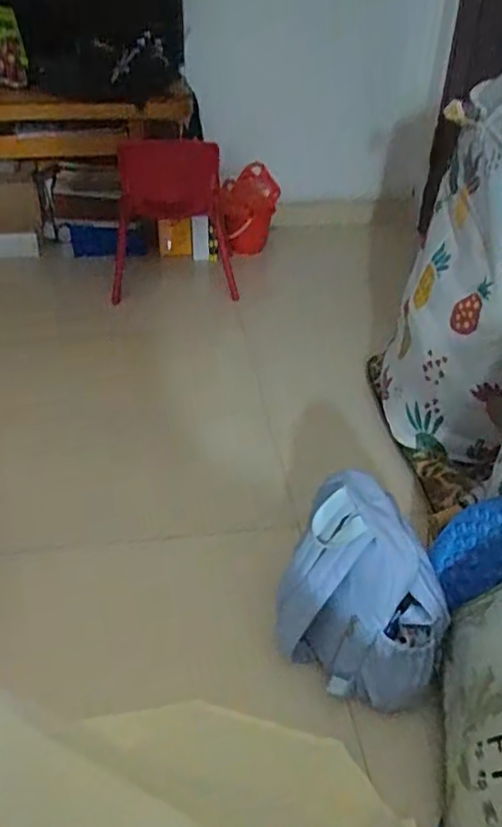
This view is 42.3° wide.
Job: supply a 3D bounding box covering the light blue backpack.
[{"bbox_3d":[0.155,0.272,0.955,0.169,0.282,0.254,-23,43,-29],"label":"light blue backpack"}]

